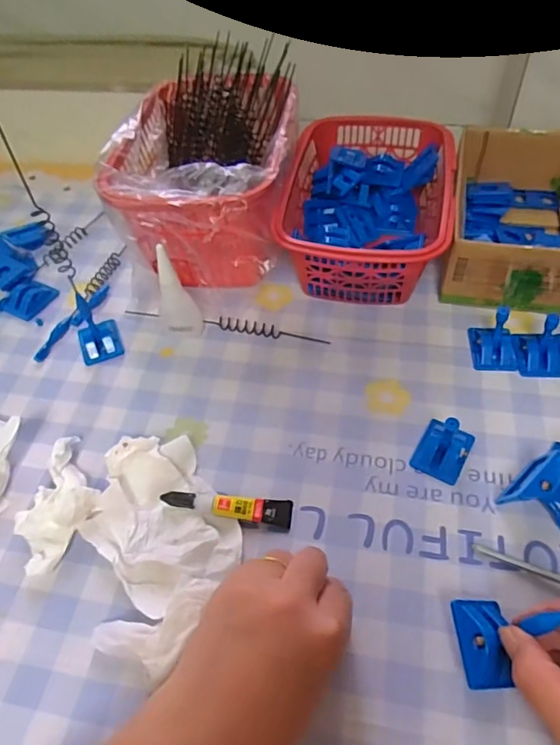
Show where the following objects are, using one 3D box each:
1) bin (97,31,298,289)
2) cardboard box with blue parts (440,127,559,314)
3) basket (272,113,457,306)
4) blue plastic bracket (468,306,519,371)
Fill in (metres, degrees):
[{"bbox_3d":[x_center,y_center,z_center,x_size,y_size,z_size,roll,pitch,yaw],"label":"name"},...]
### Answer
[{"bbox_3d":[-0.062,-0.193,0.516,0.149,0.122,0.240,5,53,8],"label":"bin"},{"bbox_3d":[0.223,-0.144,0.487,0.124,0.070,0.182,8,54,11],"label":"cardboard box with blue parts"},{"bbox_3d":[0.084,-0.159,0.504,0.139,0.078,0.204,7,54,10],"label":"basket"},{"bbox_3d":[0.176,-0.031,0.424,0.034,0.040,0.042,1,53,6],"label":"blue plastic bracket"}]

